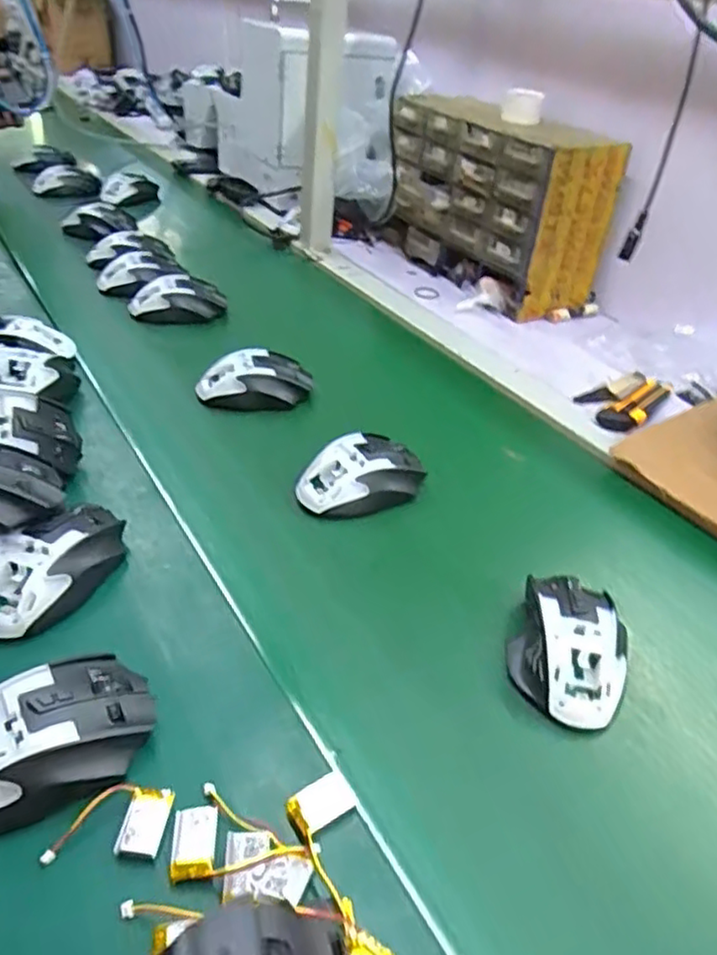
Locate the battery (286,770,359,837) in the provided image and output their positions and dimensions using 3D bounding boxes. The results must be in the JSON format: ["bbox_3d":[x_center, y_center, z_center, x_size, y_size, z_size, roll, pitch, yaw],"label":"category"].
[{"bbox_3d":[-0.019,0.171,0.345,0.035,0.010,0.021,-19,43,-29],"label":"battery"}]

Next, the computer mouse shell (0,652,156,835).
[{"bbox_3d":[-0.169,0.137,0.348,0.115,0.036,0.069,-18,43,-28],"label":"computer mouse shell"}]

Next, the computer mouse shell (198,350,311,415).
[{"bbox_3d":[-0.107,-0.100,0.685,0.113,0.038,0.060,-6,38,-15],"label":"computer mouse shell"}]

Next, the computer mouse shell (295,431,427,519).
[{"bbox_3d":[0.001,0.002,0.573,0.109,0.050,0.064,-19,43,-29],"label":"computer mouse shell"}]

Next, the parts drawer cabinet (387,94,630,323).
[{"bbox_3d":[0.183,-0.399,0.965,0.149,0.219,0.337,-18,43,-28],"label":"parts drawer cabinet"}]

